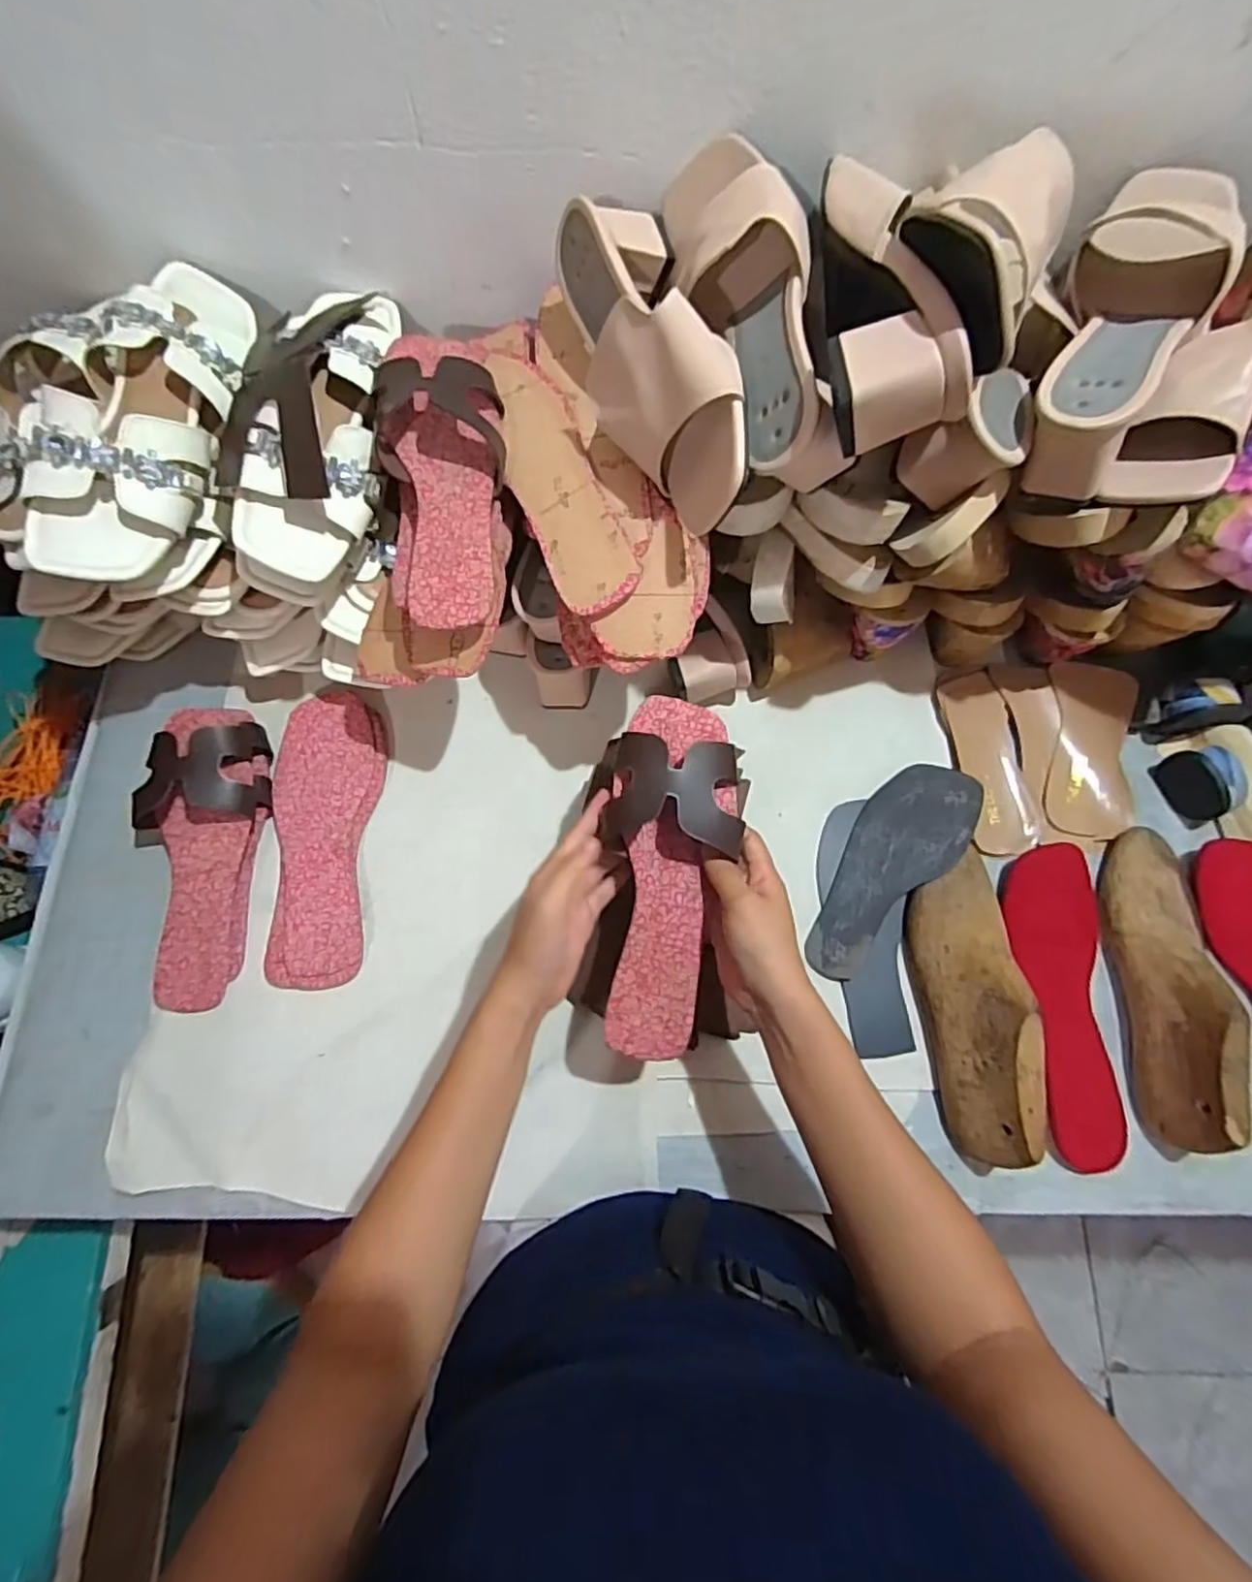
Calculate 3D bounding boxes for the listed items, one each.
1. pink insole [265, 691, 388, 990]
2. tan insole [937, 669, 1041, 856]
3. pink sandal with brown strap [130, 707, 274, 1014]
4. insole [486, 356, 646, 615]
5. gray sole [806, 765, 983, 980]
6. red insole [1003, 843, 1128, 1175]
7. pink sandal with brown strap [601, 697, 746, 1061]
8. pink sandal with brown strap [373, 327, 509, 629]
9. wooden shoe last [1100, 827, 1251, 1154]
[{"bbox_3d":[-0.257,0.037,0.557,0.086,0.020,0.245,0,72,-1],"label":"pink insole"},{"bbox_3d":[0.326,-0.030,0.584,0.061,0.009,0.168,-7,72,-3],"label":"tan insole"},{"bbox_3d":[-0.355,0.047,0.531,0.099,0.060,0.245,2,72,0],"label":"pink sandal with brown strap"},{"bbox_3d":[-0.053,-0.226,0.470,0.057,0.008,0.222,-24,77,6],"label":"insole"},{"bbox_3d":[0.219,0.066,0.546,0.081,0.011,0.195,27,81,26],"label":"gray sole"},{"bbox_3d":[0.345,0.163,0.522,0.079,0.013,0.240,7,72,-5],"label":"red insole"},{"bbox_3d":[0.029,0.058,0.441,0.084,0.030,0.237,5,89,1],"label":"pink sandal with brown strap"},{"bbox_3d":[-0.127,-0.230,0.455,0.085,0.038,0.240,-8,73,-3],"label":"pink sandal with brown strap"},{"bbox_3d":[0.430,0.142,0.502,0.071,0.070,0.239,0,72,0],"label":"wooden shoe last"}]

